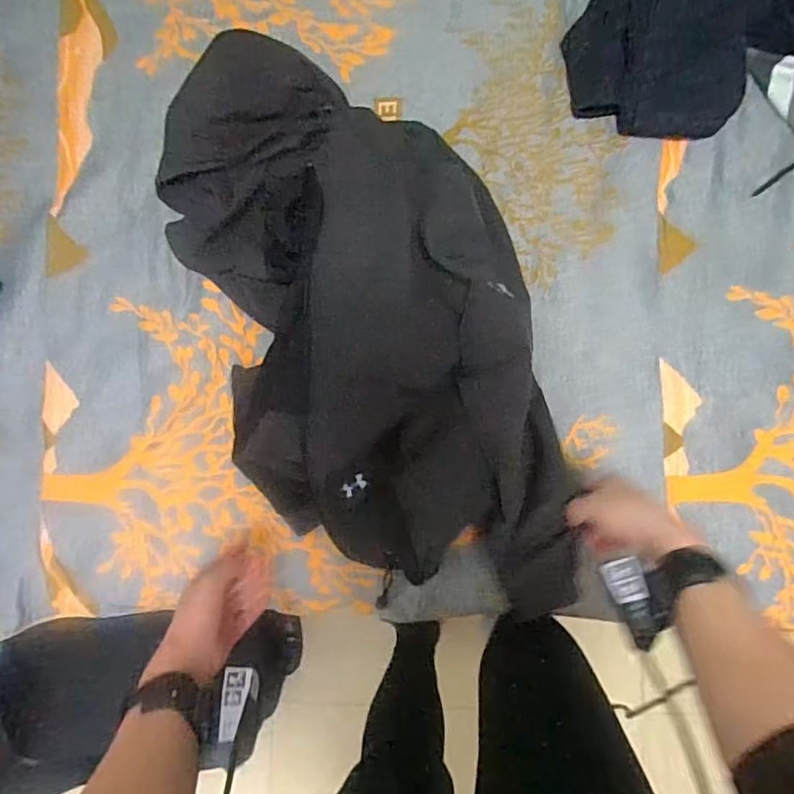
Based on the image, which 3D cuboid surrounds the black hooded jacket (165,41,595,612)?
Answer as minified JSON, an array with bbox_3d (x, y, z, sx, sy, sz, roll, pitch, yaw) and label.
[{"bbox_3d":[-0.039,-0.094,0.684,0.377,0.101,0.710,-17,87,0],"label":"black hooded jacket"}]

